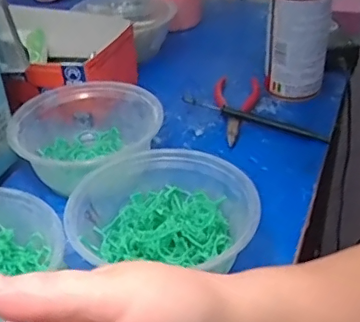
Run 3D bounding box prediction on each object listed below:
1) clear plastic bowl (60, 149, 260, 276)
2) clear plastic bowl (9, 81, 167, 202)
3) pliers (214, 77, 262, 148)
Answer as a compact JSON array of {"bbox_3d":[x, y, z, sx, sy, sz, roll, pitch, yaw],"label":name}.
[{"bbox_3d":[-0.011,0.054,0.416,0.136,0.060,0.121,2,36,6],"label":"clear plastic bowl"},{"bbox_3d":[-0.088,-0.025,0.521,0.132,0.054,0.129,-2,36,1],"label":"clear plastic bowl"},{"bbox_3d":[0.065,-0.064,0.617,0.054,0.019,0.140,0,36,3],"label":"pliers"}]

